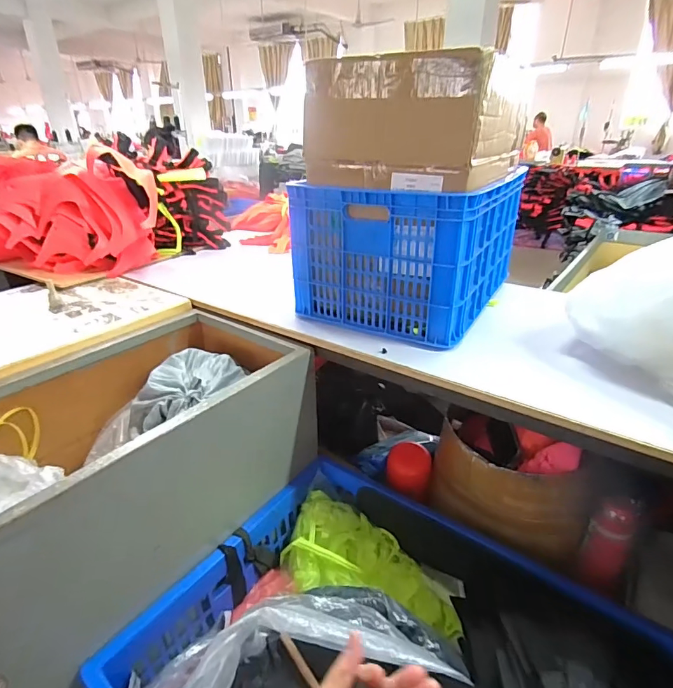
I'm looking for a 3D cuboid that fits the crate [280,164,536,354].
[{"bbox_3d":[0.191,-0.244,1.052,0.384,0.297,0.477,17,31,32],"label":"crate"}]

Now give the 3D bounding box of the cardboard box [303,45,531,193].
[{"bbox_3d":[0.187,-0.475,0.922,0.378,0.219,0.385,14,30,27],"label":"cardboard box"}]

